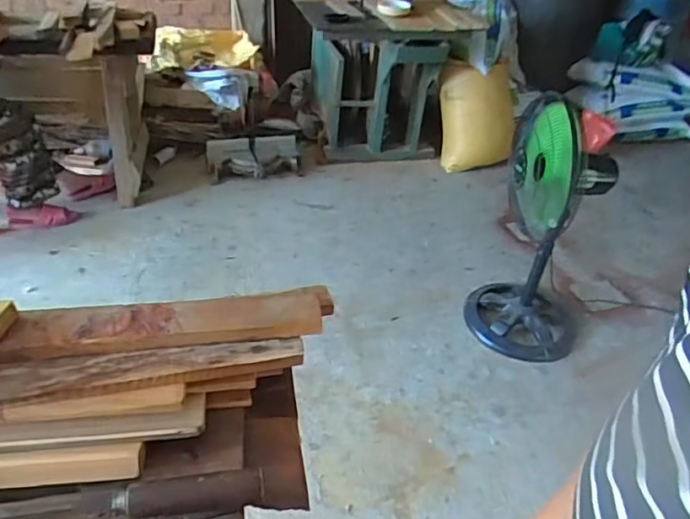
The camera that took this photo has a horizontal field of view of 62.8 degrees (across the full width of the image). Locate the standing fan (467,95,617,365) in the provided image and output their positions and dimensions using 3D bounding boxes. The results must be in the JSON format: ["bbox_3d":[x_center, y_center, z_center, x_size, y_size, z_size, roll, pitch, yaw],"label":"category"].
[{"bbox_3d":[0.656,-0.089,1.856,0.416,0.812,0.370,20,39,18],"label":"standing fan"}]

